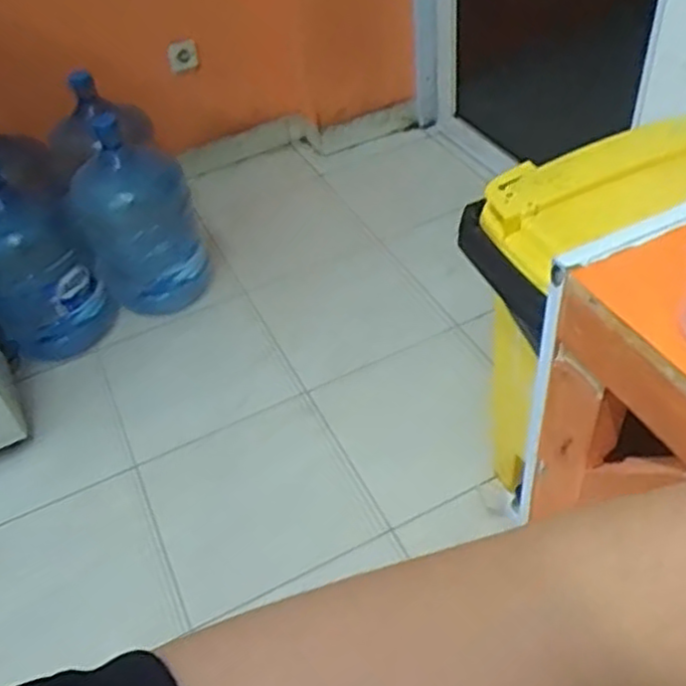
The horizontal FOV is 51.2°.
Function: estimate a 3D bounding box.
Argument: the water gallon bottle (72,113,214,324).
[{"bbox_3d":[-0.520,-0.320,1.867,0.260,0.459,0.310,-16,46,-8],"label":"water gallon bottle"}]

